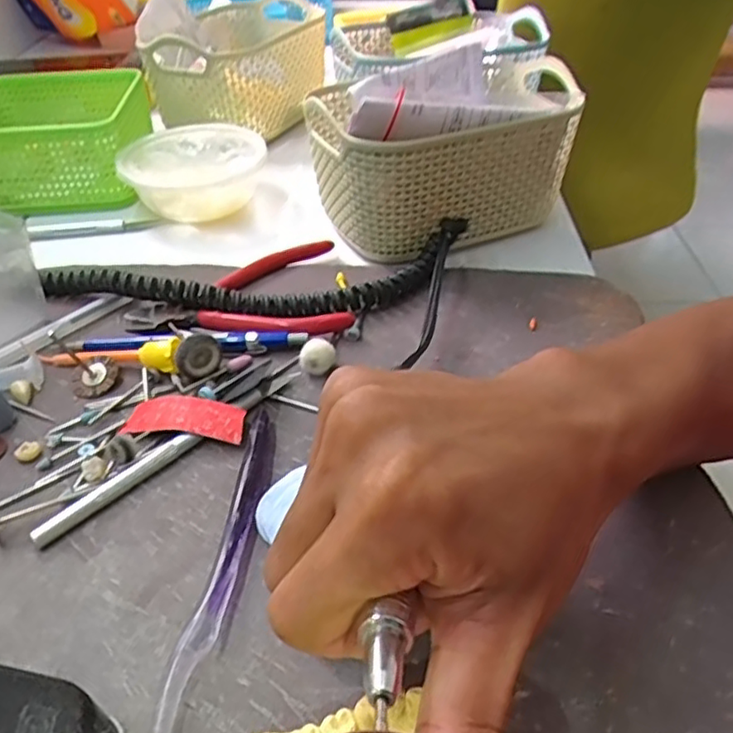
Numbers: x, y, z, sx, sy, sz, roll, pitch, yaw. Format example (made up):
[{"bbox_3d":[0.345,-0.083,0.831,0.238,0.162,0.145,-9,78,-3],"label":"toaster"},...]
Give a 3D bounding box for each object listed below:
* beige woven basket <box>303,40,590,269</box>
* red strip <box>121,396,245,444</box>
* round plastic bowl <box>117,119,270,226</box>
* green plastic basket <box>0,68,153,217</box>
[{"bbox_3d":[0.047,-0.154,0.455,0.172,0.098,0.157,-11,42,-12],"label":"beige woven basket"},{"bbox_3d":[-0.085,0.024,0.312,0.057,0.012,0.020,5,41,7],"label":"red strip"},{"bbox_3d":[-0.121,-0.139,0.488,0.097,0.046,0.089,-1,41,1],"label":"round plastic bowl"},{"bbox_3d":[-0.241,-0.180,0.517,0.133,0.057,0.143,-3,41,-3],"label":"green plastic basket"}]

